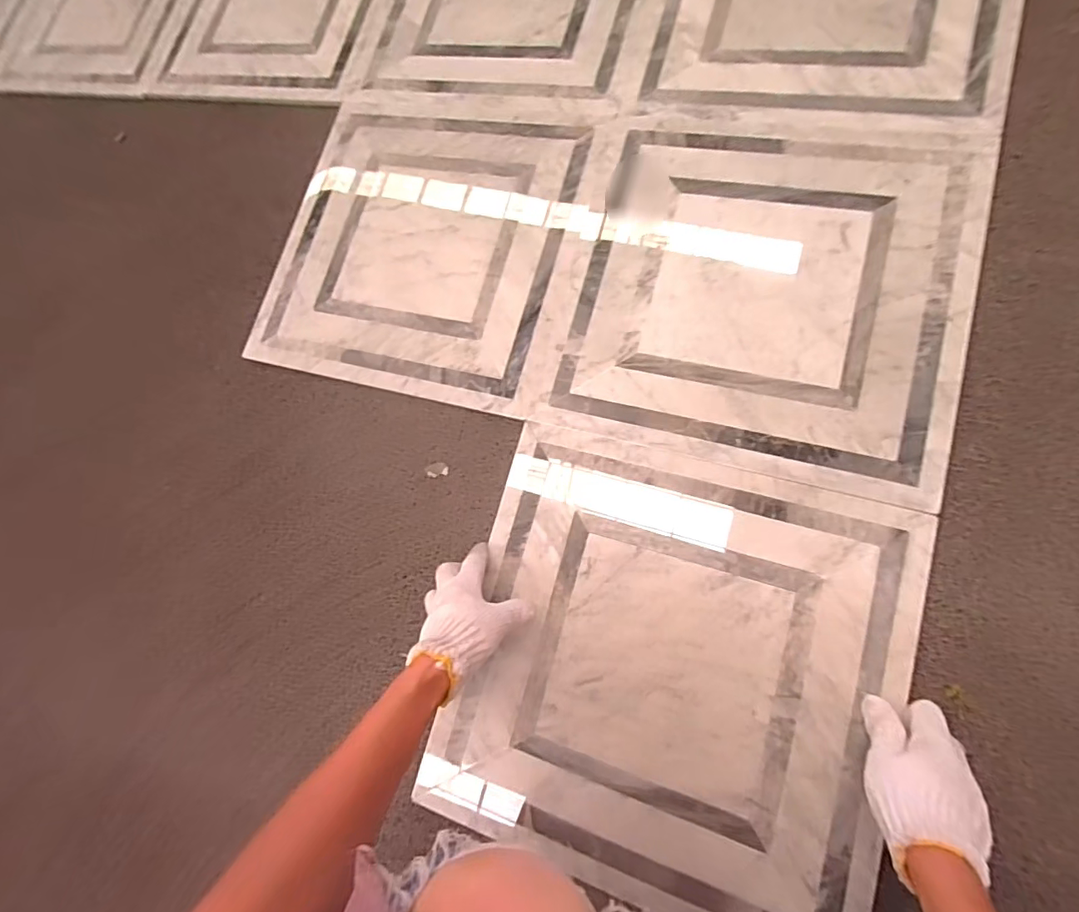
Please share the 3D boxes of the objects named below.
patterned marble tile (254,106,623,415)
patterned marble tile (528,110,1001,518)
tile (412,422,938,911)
[{"bbox_3d":[-0.149,-0.276,0.662,0.397,0.009,0.396,14,81,16],"label":"patterned marble tile"},{"bbox_3d":[0.229,-0.186,0.554,0.396,0.008,0.400,14,80,15],"label":"patterned marble tile"},{"bbox_3d":[0.117,0.197,0.488,0.385,0.011,0.394,14,81,15],"label":"tile"}]

